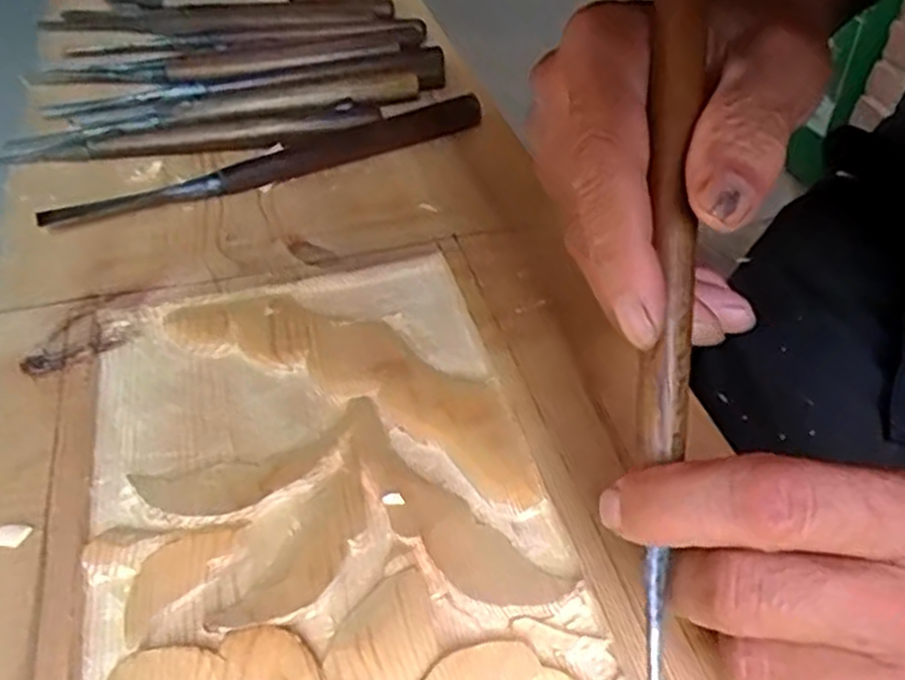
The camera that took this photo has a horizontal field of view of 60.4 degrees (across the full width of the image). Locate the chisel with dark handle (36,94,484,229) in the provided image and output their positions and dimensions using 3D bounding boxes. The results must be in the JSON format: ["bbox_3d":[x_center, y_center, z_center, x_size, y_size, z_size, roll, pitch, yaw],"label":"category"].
[{"bbox_3d":[-0.101,-0.104,0.444,0.248,0.020,0.026,-17,46,-18],"label":"chisel with dark handle"}]

